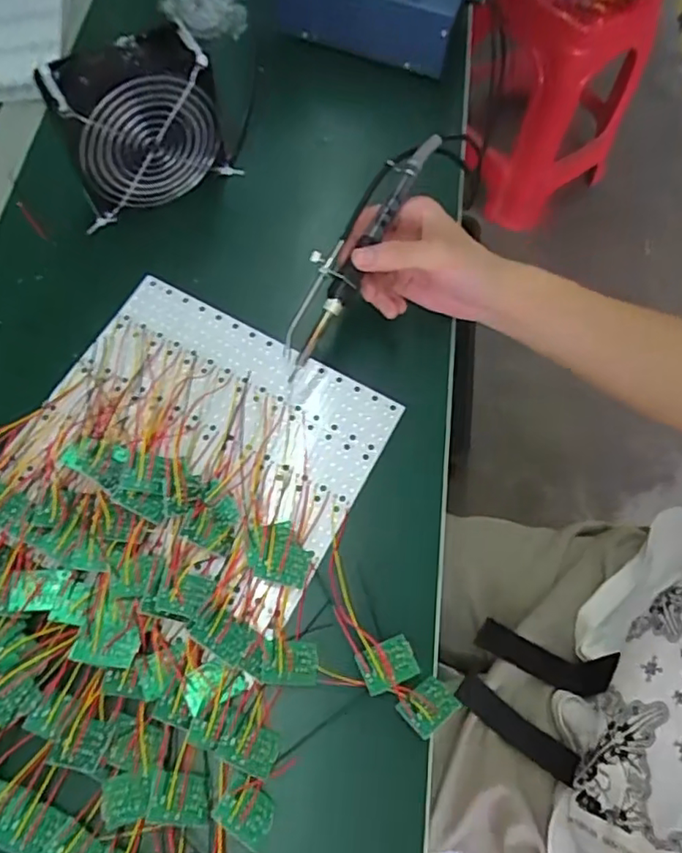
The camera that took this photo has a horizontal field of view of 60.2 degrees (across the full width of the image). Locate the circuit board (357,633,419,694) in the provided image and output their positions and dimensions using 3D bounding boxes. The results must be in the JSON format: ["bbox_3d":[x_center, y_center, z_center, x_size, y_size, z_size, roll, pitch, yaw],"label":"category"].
[{"bbox_3d":[0.030,0.152,0.376,0.036,0.004,0.027,-20,69,-9],"label":"circuit board"}]

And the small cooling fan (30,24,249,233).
[{"bbox_3d":[-0.154,-0.230,0.462,0.124,0.119,0.052,-28,71,-12],"label":"small cooling fan"}]

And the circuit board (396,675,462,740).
[{"bbox_3d":[0.056,0.176,0.370,0.034,0.004,0.027,-26,47,-34],"label":"circuit board"}]

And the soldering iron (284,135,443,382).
[{"bbox_3d":[0.011,-0.137,0.440,0.036,0.029,0.206,28,82,10],"label":"soldering iron"}]

